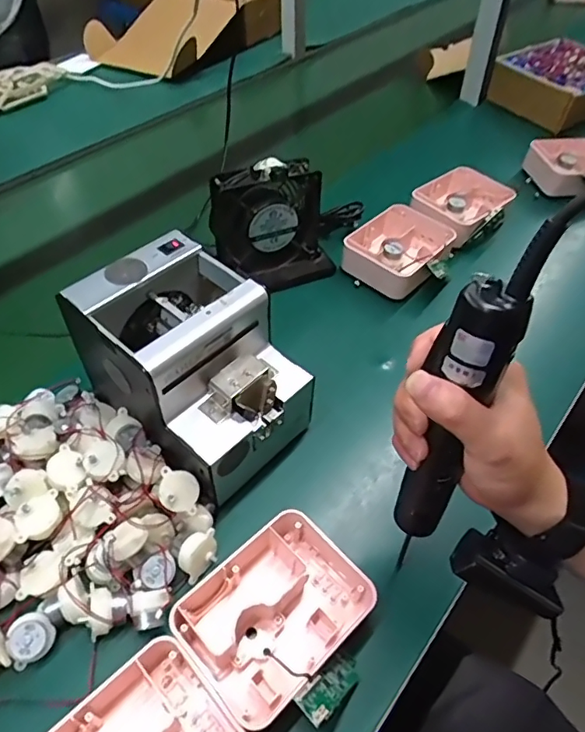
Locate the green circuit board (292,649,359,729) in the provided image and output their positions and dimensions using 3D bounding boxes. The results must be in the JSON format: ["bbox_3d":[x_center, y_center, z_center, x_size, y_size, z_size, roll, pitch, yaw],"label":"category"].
[{"bbox_3d":[0.027,0.219,0.362,0.023,0.009,0.066,33,18,26],"label":"green circuit board"}]

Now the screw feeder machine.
[{"bbox_3d":[-0.086,0.004,0.469,0.168,0.157,0.125,34,56,27],"label":"screw feeder machine"}]

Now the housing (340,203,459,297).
[{"bbox_3d":[0.136,-0.148,0.670,0.107,0.048,0.132,27,53,22],"label":"housing"}]

